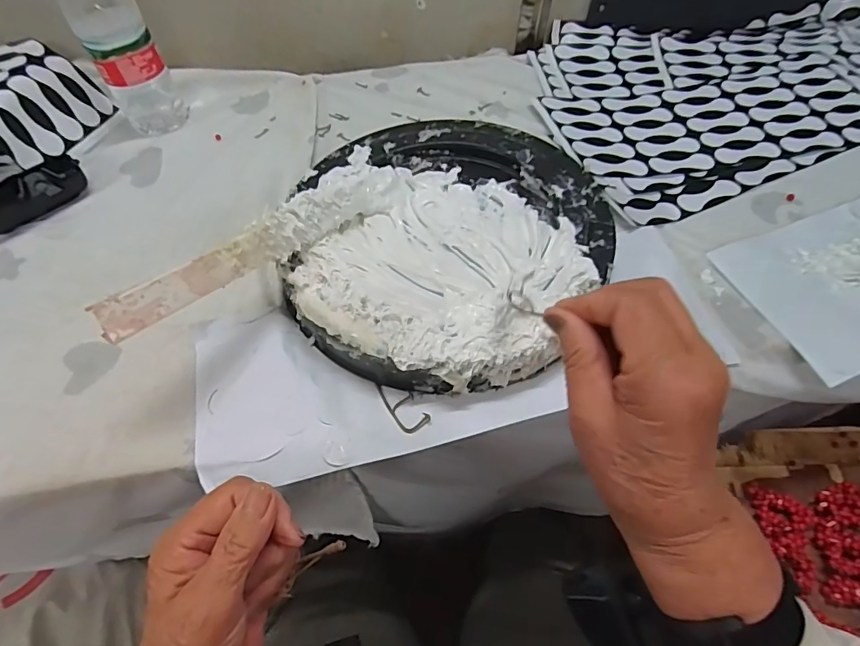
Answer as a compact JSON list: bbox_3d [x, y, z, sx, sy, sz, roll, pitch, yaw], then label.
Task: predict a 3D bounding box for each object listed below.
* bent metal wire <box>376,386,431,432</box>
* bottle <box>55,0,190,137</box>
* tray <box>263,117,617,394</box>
[{"bbox_3d":[-0.021,0.059,0.349,0.021,0.005,0.047,-30,61,-17],"label":"bent metal wire"},{"bbox_3d":[-0.320,-0.296,0.476,0.067,0.216,0.054,-27,60,-16],"label":"bottle"},{"bbox_3d":[0.016,-0.079,0.403,0.251,0.073,0.272,0,57,1],"label":"tray"}]

